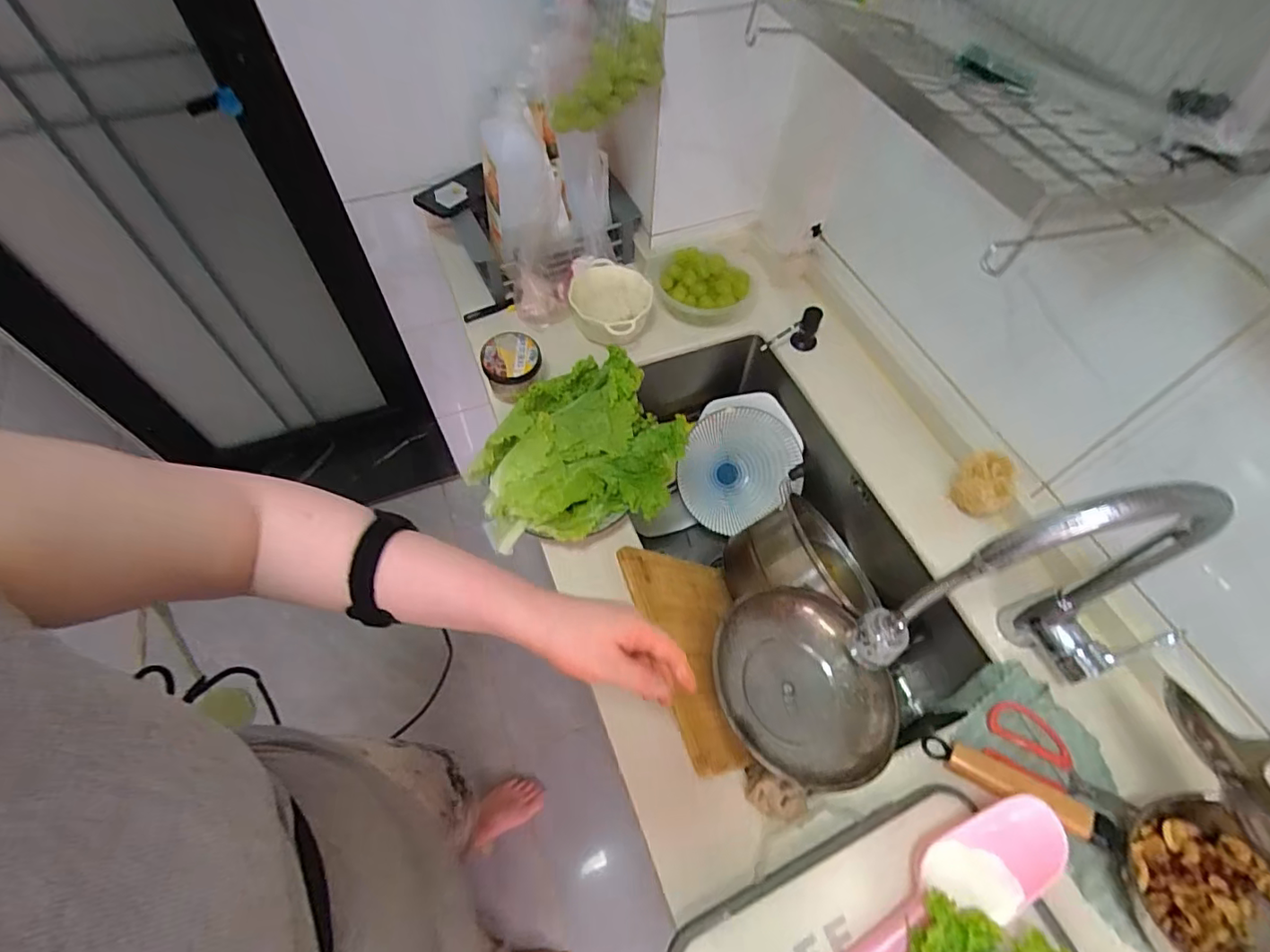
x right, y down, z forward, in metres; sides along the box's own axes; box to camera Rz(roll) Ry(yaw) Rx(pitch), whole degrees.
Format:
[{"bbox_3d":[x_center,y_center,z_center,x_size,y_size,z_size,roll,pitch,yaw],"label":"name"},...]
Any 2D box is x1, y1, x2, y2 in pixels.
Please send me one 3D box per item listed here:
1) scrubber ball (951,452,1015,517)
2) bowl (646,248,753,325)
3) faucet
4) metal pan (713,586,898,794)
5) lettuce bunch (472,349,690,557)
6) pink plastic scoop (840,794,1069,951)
[{"bbox_3d":[0.447,0.014,0.732,0.068,0.072,0.068,-35,65,-20],"label":"scrubber ball"},{"bbox_3d":[0.106,-0.313,0.903,0.172,0.086,0.123,5,58,2],"label":"bowl"},{"bbox_3d":[0.373,0.125,0.521,0.280,0.324,0.090,-7,59,-6],"label":"faucet"},{"bbox_3d":[0.195,0.237,0.663,0.214,0.063,0.205,13,59,6],"label":"metal pan"},{"bbox_3d":[-0.076,-0.027,0.697,0.253,0.119,0.219,-39,67,-22],"label":"lettuce bunch"},{"bbox_3d":[0.273,0.368,0.502,0.221,0.071,0.077,-21,61,-14],"label":"pink plastic scoop"}]

